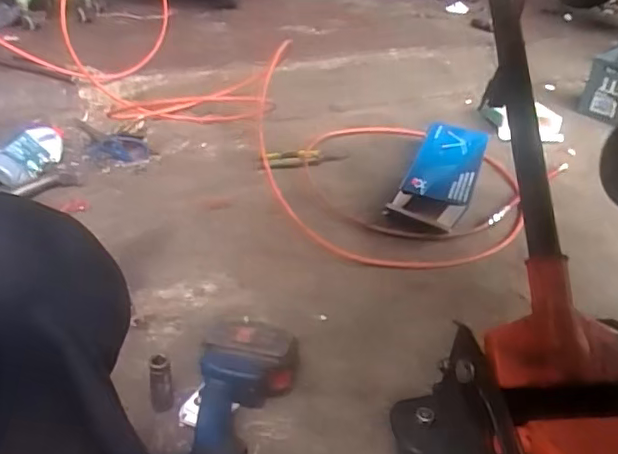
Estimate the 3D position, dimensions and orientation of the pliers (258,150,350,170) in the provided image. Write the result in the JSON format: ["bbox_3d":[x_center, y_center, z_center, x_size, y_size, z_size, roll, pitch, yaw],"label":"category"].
[{"bbox_3d":[-0.014,-0.145,1.165,0.188,0.026,0.041,-12,38,-22],"label":"pliers"}]

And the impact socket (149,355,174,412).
[{"bbox_3d":[-0.170,0.185,0.656,0.024,0.083,0.023,-5,36,-13],"label":"impact socket"}]

